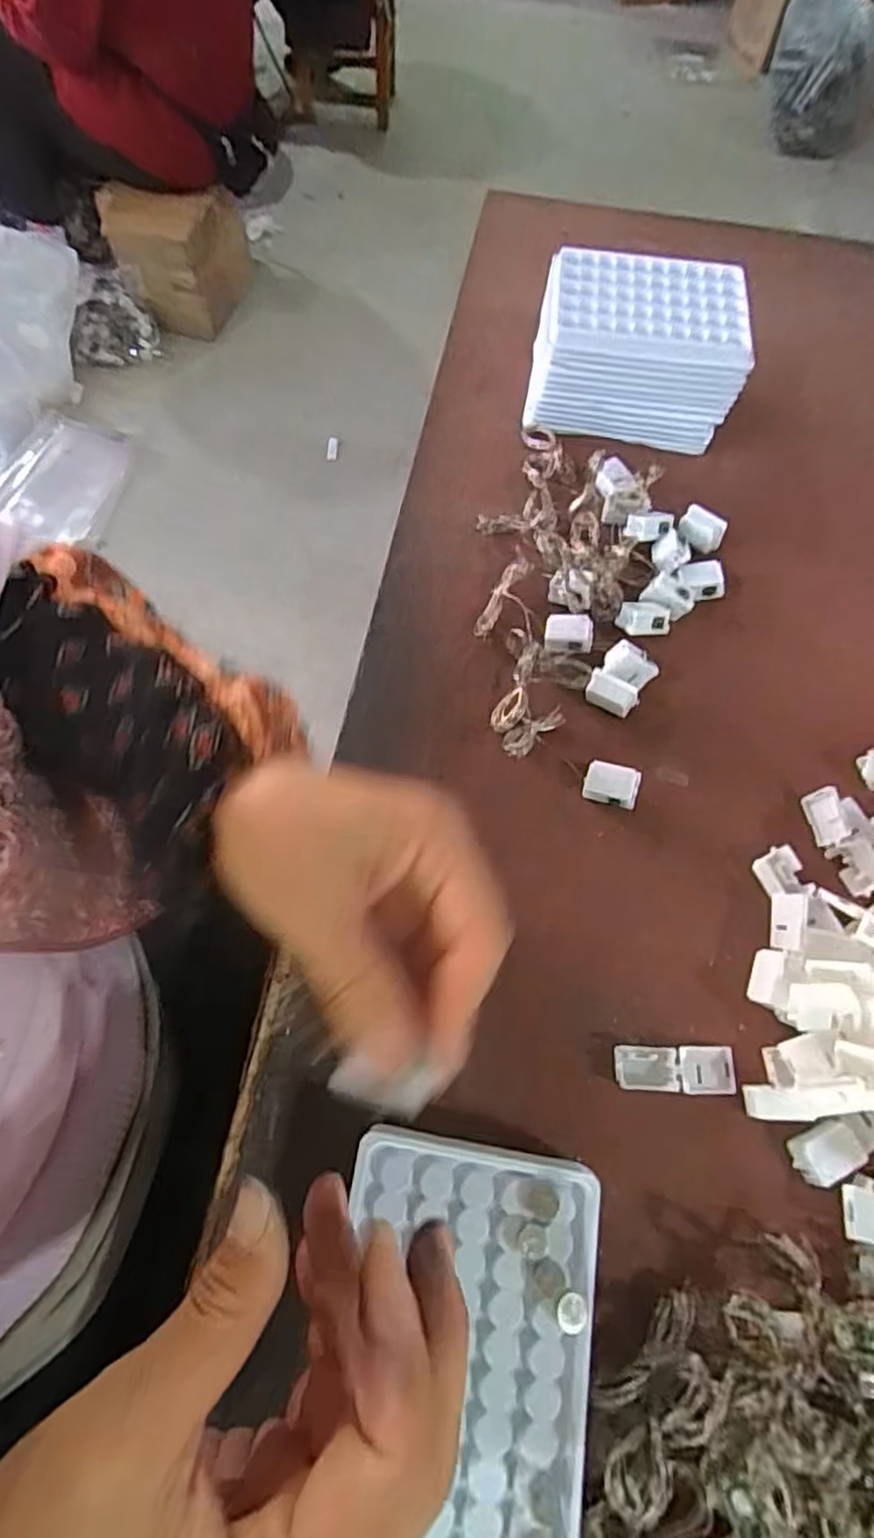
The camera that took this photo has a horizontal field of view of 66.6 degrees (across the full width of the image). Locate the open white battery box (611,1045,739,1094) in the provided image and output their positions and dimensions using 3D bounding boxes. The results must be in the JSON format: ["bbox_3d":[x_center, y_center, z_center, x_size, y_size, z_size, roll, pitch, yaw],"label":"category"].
[{"bbox_3d":[0.109,0.136,0.301,0.055,0.009,0.019,3,66,-2],"label":"open white battery box"}]

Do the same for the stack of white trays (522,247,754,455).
[{"bbox_3d":[0.133,-0.282,0.451,0.132,0.074,0.091,9,66,1],"label":"stack of white trays"}]

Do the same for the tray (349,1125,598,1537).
[{"bbox_3d":[0.008,0.208,0.236,0.091,0.015,0.130,8,67,6],"label":"tray"}]

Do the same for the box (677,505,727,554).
[{"bbox_3d":[0.169,-0.153,0.424,0.028,0.015,0.021,29,67,10],"label":"box"}]

